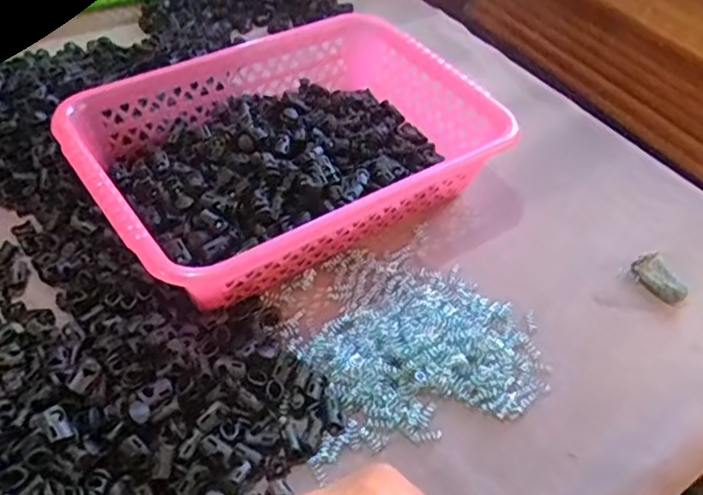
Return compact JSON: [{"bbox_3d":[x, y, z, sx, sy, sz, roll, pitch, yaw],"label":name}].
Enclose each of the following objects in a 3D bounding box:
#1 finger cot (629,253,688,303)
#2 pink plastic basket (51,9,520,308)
[{"bbox_3d":[0.242,0.023,0.488,0.027,0.010,0.043,-17,52,-20],"label":"finger cot"},{"bbox_3d":[-0.050,-0.081,0.507,0.309,0.074,0.203,-26,55,-26],"label":"pink plastic basket"}]

